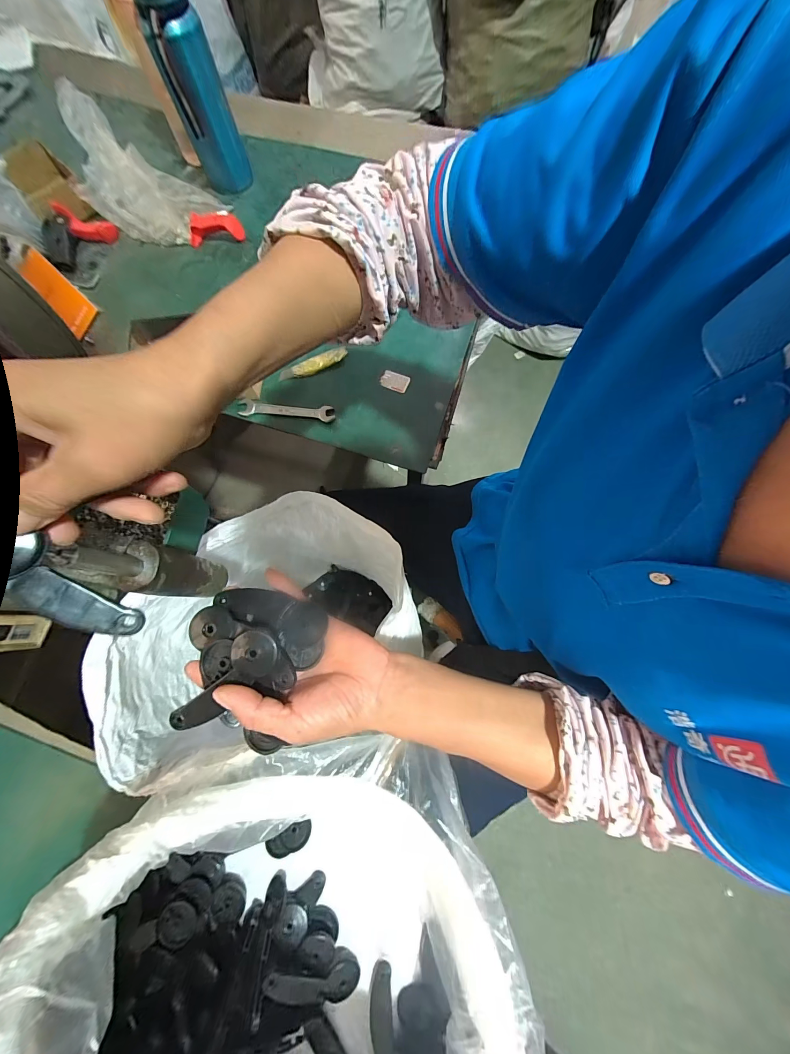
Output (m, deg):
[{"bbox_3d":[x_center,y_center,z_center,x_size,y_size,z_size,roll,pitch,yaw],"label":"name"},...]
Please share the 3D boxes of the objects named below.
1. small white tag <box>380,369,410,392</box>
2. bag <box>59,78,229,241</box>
[{"bbox_3d":[0.000,-0.224,0.515,0.043,0.006,0.028,21,76,7],"label":"small white tag"},{"bbox_3d":[-0.378,-0.526,0.504,0.161,0.136,0.124,10,75,4],"label":"bag"}]

